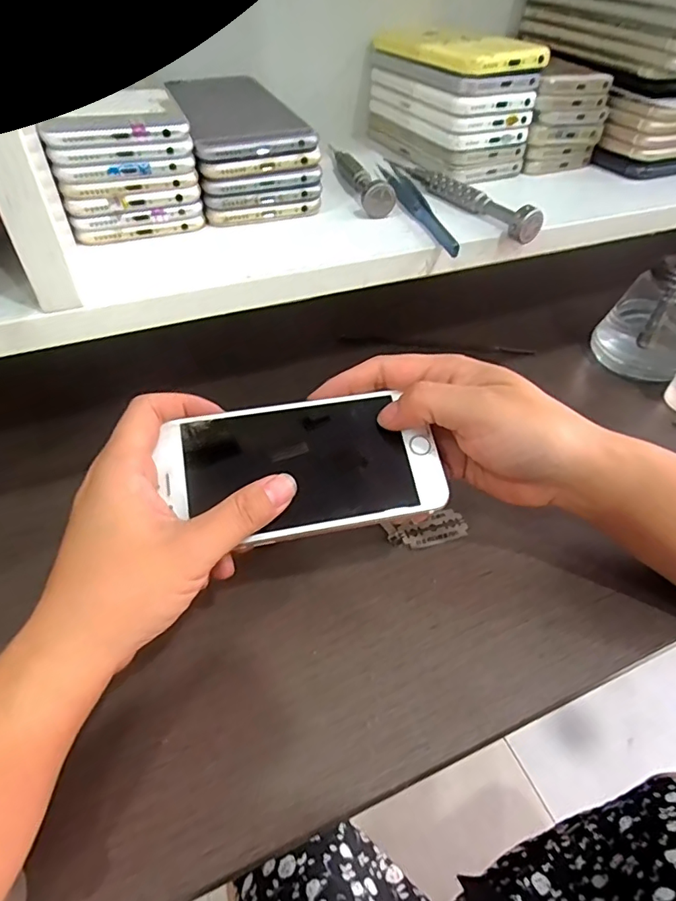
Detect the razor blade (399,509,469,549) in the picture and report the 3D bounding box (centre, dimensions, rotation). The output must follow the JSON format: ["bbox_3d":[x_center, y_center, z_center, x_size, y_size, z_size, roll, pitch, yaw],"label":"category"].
[{"bbox_3d":[0.058,0.046,0.309,0.040,0.004,0.021,-14,49,-15],"label":"razor blade"}]

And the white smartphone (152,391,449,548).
[{"bbox_3d":[-0.016,0.007,0.244,0.127,0.005,0.066,-9,68,-10],"label":"white smartphone"}]

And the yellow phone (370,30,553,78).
[{"bbox_3d":[0.074,-0.259,0.327,0.056,0.013,0.122,-17,49,-17],"label":"yellow phone"}]

